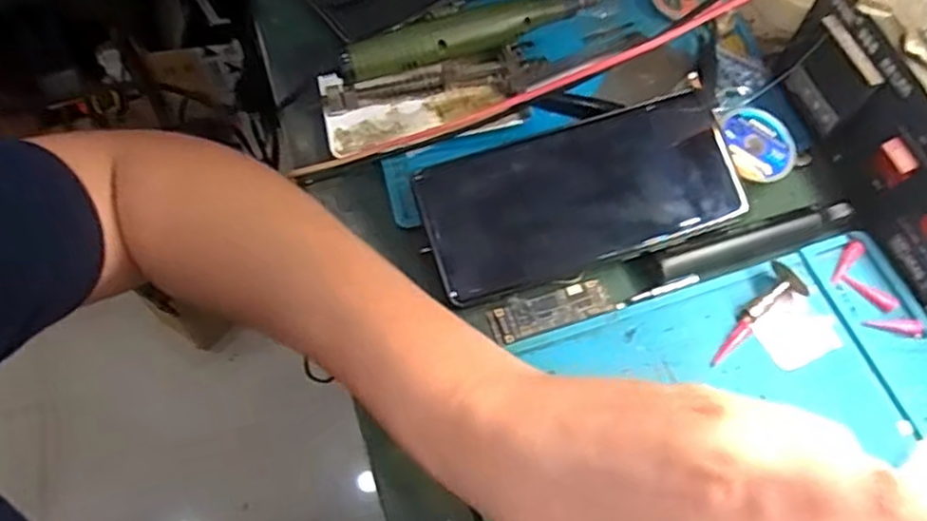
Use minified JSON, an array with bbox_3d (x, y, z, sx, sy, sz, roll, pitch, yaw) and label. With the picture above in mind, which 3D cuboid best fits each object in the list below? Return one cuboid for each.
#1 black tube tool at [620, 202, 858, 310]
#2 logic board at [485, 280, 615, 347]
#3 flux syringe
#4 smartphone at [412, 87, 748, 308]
[{"bbox_3d":[0.144,-0.006,0.370,0.132,0.012,0.018,-18,64,-10],"label":"black tube tool"},{"bbox_3d":[0.045,0.026,0.358,0.063,0.004,0.019,-17,64,-9],"label":"logic board"},{"bbox_3d":[0.148,0.029,0.354,0.065,0.013,0.021,-41,70,-19],"label":"flux syringe"},{"bbox_3d":[0.060,-0.034,0.367,0.161,0.012,0.074,-18,83,-4],"label":"smartphone"}]

